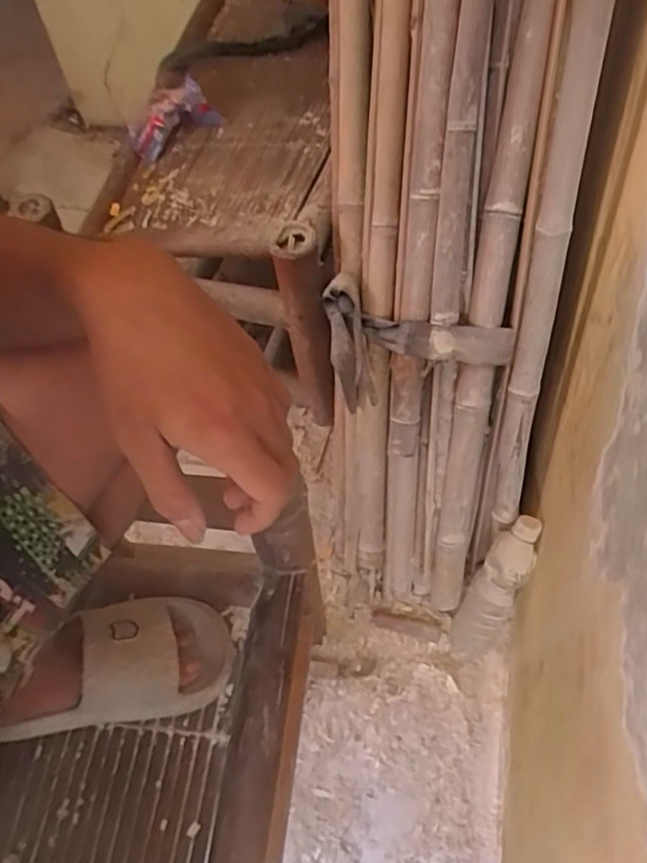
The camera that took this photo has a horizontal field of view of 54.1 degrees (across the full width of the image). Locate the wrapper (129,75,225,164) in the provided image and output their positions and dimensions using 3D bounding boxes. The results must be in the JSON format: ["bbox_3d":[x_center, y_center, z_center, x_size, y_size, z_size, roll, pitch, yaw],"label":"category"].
[{"bbox_3d":[-0.262,-0.517,1.066,0.158,0.094,0.084,-22,57,20],"label":"wrapper"}]

